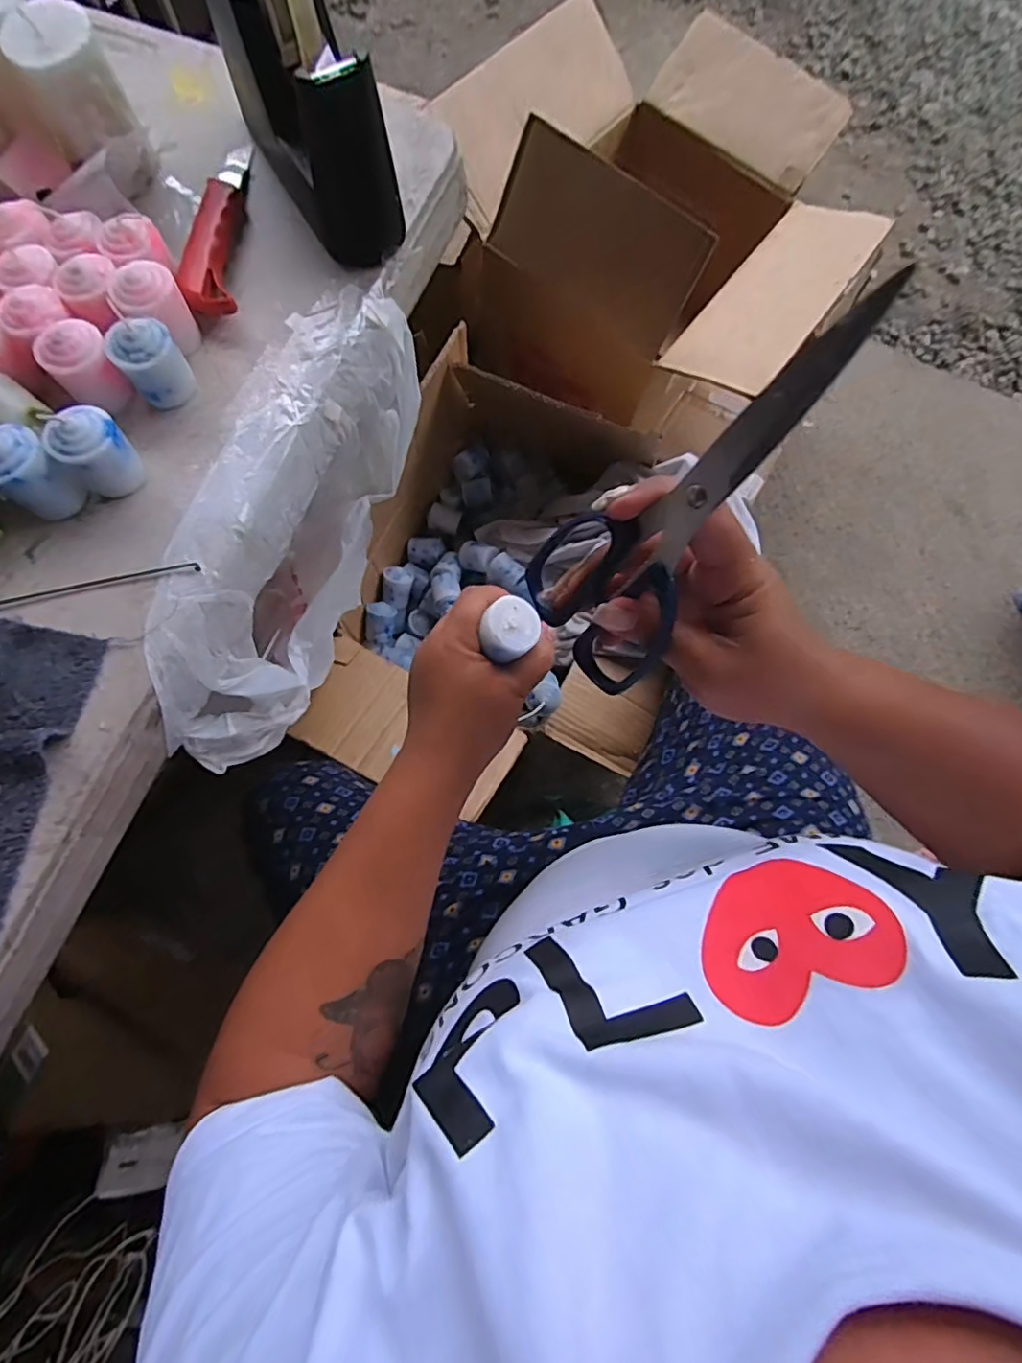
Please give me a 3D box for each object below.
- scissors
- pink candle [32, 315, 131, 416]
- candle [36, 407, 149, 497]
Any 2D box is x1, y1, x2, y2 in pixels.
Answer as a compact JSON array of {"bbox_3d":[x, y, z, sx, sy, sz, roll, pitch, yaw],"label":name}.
[{"bbox_3d":[0.063,-0.061,0.223,0.014,0.180,0.073,-26,76,-32],"label":"scissors"},{"bbox_3d":[-0.259,-0.190,0.359,0.036,0.046,0.033,-33,78,-9],"label":"pink candle"},{"bbox_3d":[-0.243,-0.135,0.344,0.036,0.045,0.033,-39,80,-10],"label":"candle"}]

